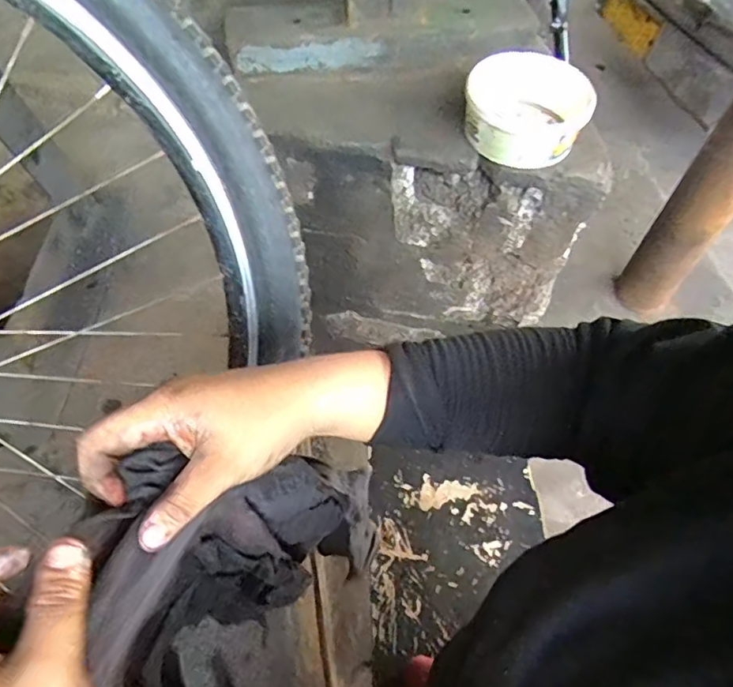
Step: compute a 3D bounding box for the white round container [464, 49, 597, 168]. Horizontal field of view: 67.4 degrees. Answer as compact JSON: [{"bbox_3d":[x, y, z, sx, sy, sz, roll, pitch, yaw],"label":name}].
[{"bbox_3d":[0.258,-0.381,0.893,0.191,0.091,0.191,1,57,-1],"label":"white round container"}]

